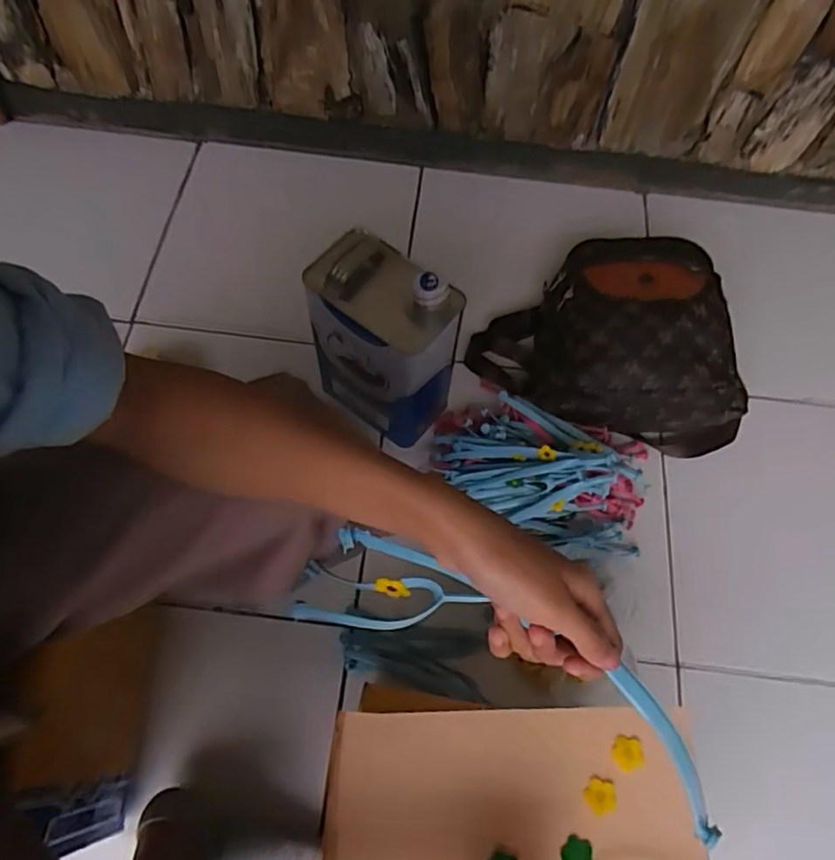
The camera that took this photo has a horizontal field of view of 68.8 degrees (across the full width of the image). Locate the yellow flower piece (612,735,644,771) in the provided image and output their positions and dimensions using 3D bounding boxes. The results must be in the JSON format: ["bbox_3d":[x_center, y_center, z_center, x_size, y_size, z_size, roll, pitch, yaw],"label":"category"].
[{"bbox_3d":[0.166,0.254,0.479,0.025,0.004,0.025,5,64,-1],"label":"yellow flower piece"}]

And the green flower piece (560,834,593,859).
[{"bbox_3d":[0.120,0.315,0.453,0.024,0.004,0.023,1,65,-3],"label":"green flower piece"}]

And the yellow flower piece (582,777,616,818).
[{"bbox_3d":[0.138,0.277,0.460,0.024,0.004,0.024,1,65,-3],"label":"yellow flower piece"}]

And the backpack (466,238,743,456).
[{"bbox_3d":[0.273,-0.135,0.860,0.369,0.164,0.271,13,65,3],"label":"backpack"}]

